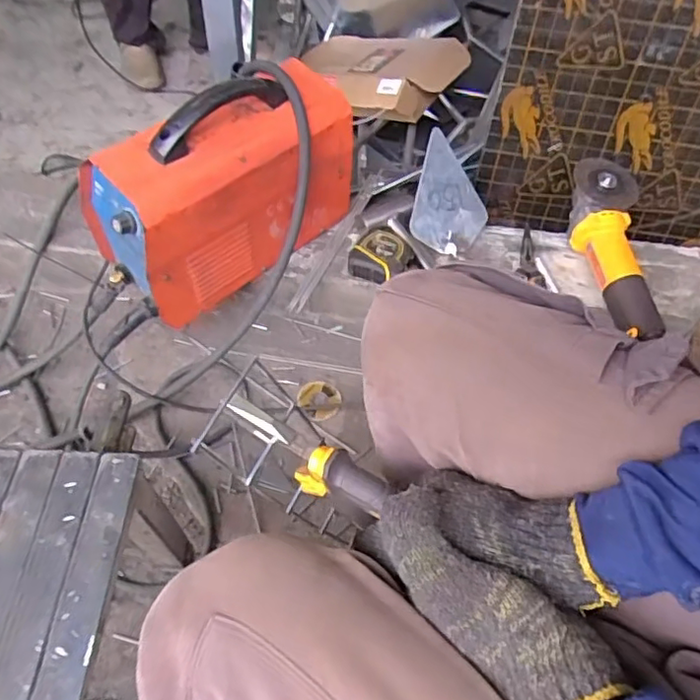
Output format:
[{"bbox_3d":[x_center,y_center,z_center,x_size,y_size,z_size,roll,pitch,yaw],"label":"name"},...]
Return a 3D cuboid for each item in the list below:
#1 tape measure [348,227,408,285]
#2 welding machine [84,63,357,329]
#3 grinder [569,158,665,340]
[{"bbox_3d":[0.043,-0.133,0.858,0.080,0.037,0.089,15,56,6],"label":"tape measure"},{"bbox_3d":[-0.164,-0.217,0.782,0.311,0.227,0.154,-38,65,-25],"label":"welding machine"},{"bbox_3d":[0.377,-0.140,0.860,0.093,0.077,0.282,-4,70,-6],"label":"grinder"}]

